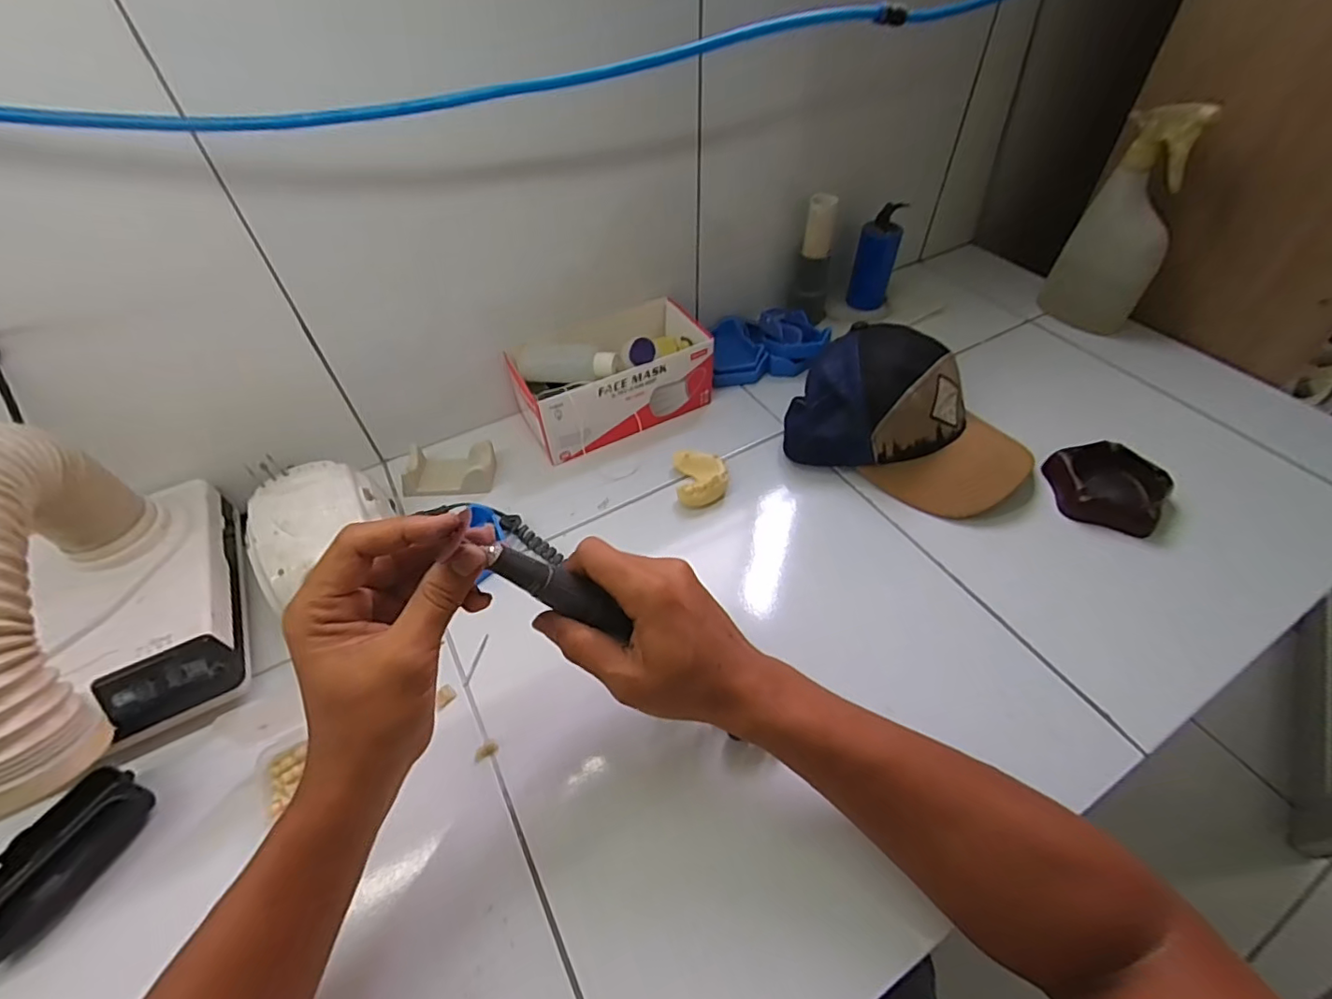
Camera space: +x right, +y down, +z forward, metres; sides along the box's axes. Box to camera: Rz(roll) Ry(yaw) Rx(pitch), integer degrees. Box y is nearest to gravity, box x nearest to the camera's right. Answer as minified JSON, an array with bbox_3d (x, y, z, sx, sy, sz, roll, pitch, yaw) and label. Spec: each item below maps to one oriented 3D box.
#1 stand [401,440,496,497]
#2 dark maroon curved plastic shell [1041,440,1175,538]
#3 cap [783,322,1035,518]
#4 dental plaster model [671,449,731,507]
[{"bbox_3d":[-0.223,-0.031,0.585,0.083,0.033,0.053,-2,49,1],"label":"stand"},{"bbox_3d":[0.430,-0.010,0.553,0.108,0.037,0.097,-1,49,2],"label":"dark maroon curved plastic shell"},{"bbox_3d":[0.248,-0.084,0.571,0.221,0.113,0.141,21,53,20],"label":"cap"},{"bbox_3d":[0.036,-0.023,0.571,0.051,0.025,0.065,-4,49,-1],"label":"dental plaster model"}]

